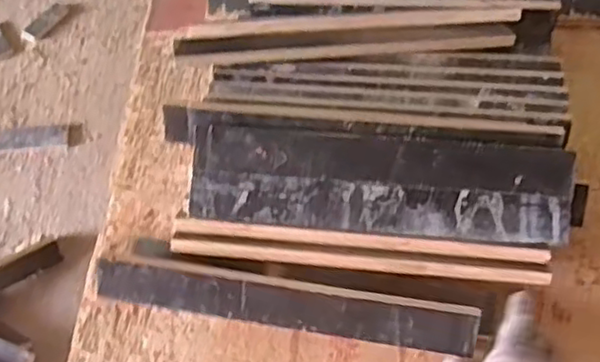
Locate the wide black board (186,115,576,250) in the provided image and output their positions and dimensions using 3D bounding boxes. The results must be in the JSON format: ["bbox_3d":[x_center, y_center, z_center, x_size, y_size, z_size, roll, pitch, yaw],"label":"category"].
[{"bbox_3d":[0.076,0.003,0.670,0.367,0.009,0.100,5,92,5],"label":"wide black board"}]

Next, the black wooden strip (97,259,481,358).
[{"bbox_3d":[-0.019,0.122,0.656,0.368,0.050,0.014,7,15,7],"label":"black wooden strip"}]

